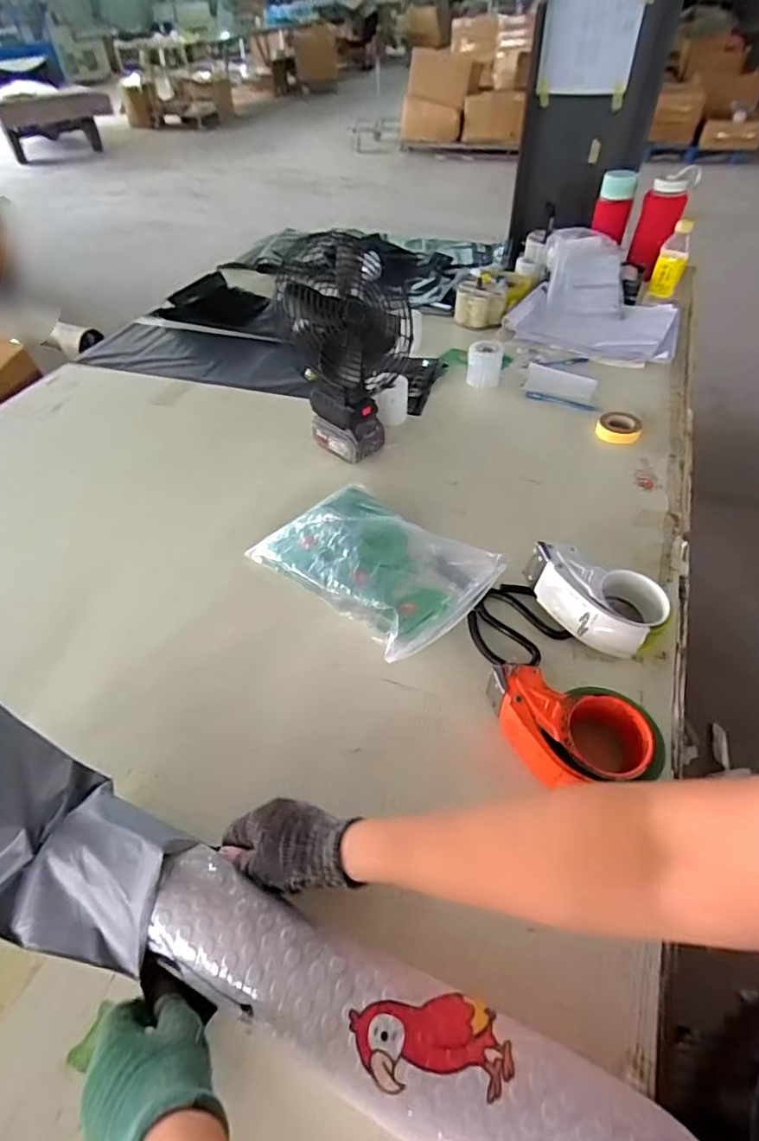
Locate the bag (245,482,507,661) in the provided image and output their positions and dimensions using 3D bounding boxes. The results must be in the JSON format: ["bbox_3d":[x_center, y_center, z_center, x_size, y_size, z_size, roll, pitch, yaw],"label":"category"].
[{"bbox_3d":[-0.004,-0.012,0.700,0.187,0.079,0.284,-37,56,-27],"label":"bag"}]

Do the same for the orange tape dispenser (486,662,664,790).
[{"bbox_3d":[0.185,0.165,0.537,0.162,0.061,0.105,12,49,14],"label":"orange tape dispenser"}]

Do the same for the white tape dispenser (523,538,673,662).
[{"bbox_3d":[0.249,0.037,0.643,0.165,0.068,0.087,19,51,20],"label":"white tape dispenser"}]

